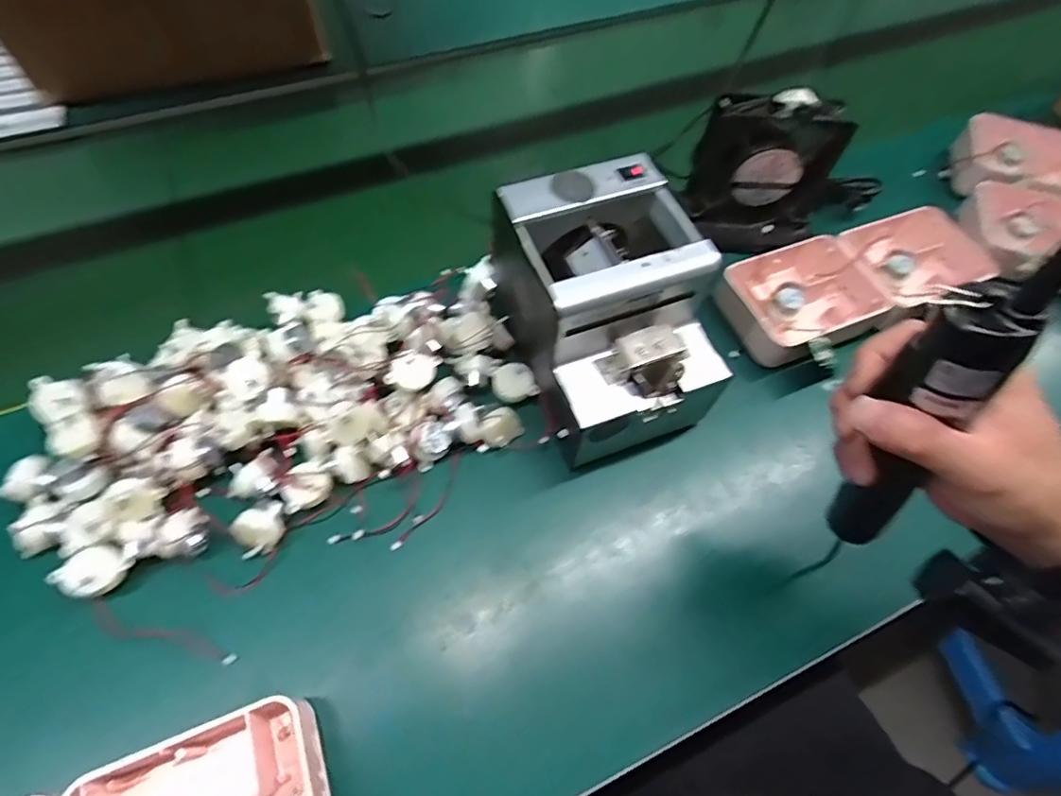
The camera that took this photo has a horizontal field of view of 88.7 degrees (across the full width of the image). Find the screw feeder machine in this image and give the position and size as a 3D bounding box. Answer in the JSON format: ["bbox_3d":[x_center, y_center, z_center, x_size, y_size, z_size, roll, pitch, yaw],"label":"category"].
[{"bbox_3d":[0.062,-0.062,0.436,0.122,0.159,0.179,-19,61,-13],"label":"screw feeder machine"}]

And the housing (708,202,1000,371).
[{"bbox_3d":[0.309,-0.116,0.527,0.268,0.057,0.112,-19,61,-14],"label":"housing"}]

